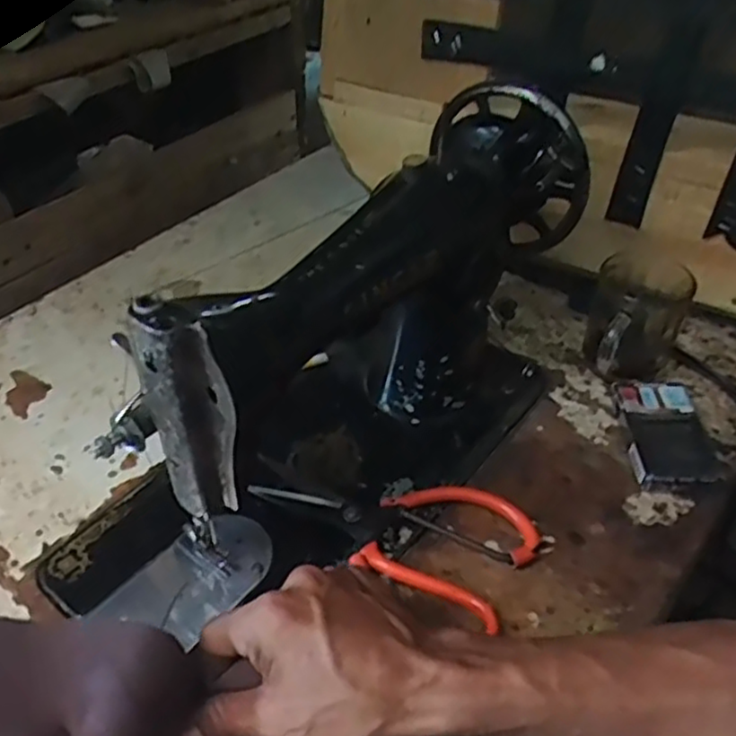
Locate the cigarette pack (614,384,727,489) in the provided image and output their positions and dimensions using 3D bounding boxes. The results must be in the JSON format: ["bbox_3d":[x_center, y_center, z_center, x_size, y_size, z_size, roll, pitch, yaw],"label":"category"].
[{"bbox_3d":[0.226,0.050,0.524,0.065,0.023,0.096,1,43,1],"label":"cigarette pack"}]

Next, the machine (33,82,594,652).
[{"bbox_3d":[0.005,-0.029,0.478,0.161,0.193,0.342,29,50,27],"label":"machine"}]

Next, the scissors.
[{"bbox_3d":[0.013,0.099,0.472,0.190,0.013,0.086,20,47,20],"label":"scissors"}]

